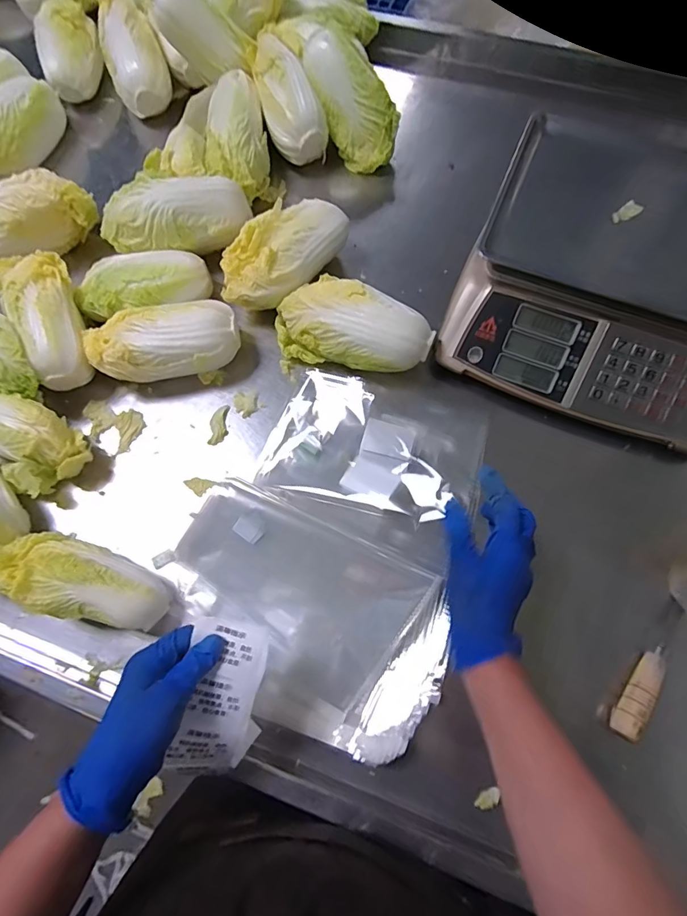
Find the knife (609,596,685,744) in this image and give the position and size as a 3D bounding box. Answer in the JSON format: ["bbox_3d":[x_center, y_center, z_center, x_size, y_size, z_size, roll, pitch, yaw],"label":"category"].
[{"bbox_3d":[0.314,0.213,0.459,0.023,0.029,0.151,34,74,12],"label":"knife"}]

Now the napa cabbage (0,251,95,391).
[{"bbox_3d":[-0.373,-0.182,0.569,0.083,0.064,0.183,-27,72,-8],"label":"napa cabbage"}]

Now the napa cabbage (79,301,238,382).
[{"bbox_3d":[-0.222,-0.146,0.568,0.176,0.065,0.092,-14,71,-4],"label":"napa cabbage"}]

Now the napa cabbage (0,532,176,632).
[{"bbox_3d":[-0.266,0.128,0.460,0.174,0.063,0.074,21,71,-9],"label":"napa cabbage"}]

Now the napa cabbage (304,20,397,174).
[{"bbox_3d":[0.017,-0.548,0.692,0.183,0.096,0.078,51,40,-20],"label":"napa cabbage"}]

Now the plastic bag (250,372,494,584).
[{"bbox_3d":[0.035,-0.011,0.534,0.247,0.051,0.202,24,73,9],"label":"plastic bag"}]

